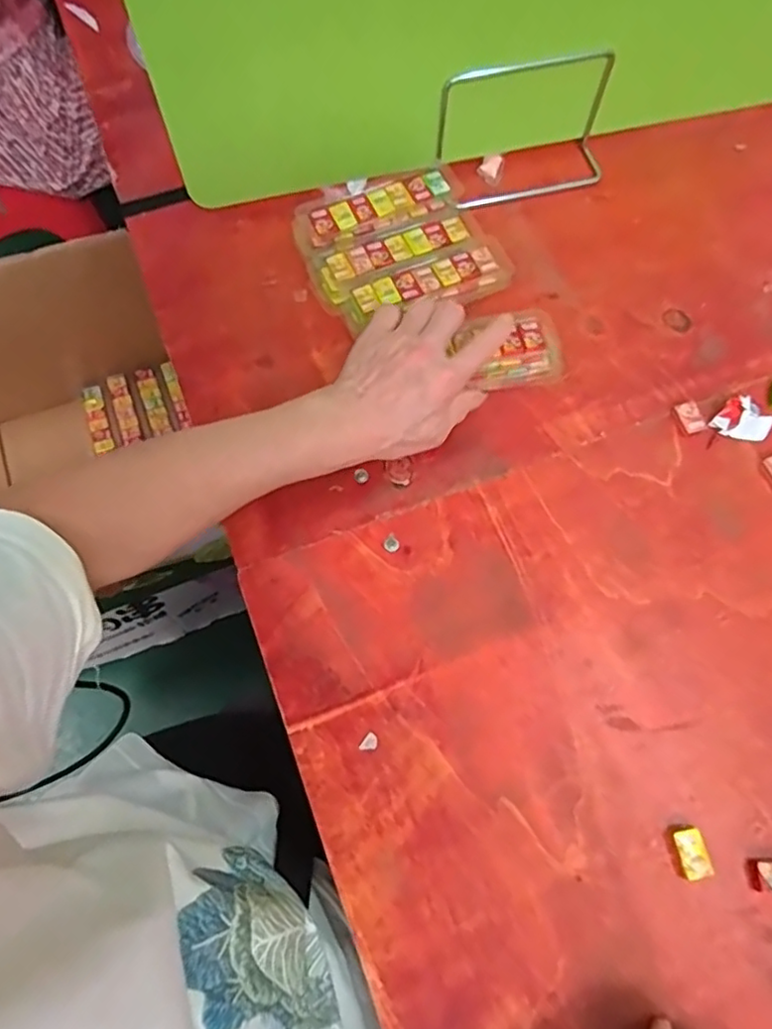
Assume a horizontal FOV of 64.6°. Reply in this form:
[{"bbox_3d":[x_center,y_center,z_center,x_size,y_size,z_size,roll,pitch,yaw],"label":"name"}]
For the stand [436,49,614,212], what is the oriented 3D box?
[{"bbox_3d":[0.125,-0.330,0.525,0.149,0.083,0.064,-19,70,-7],"label":"stand"}]

